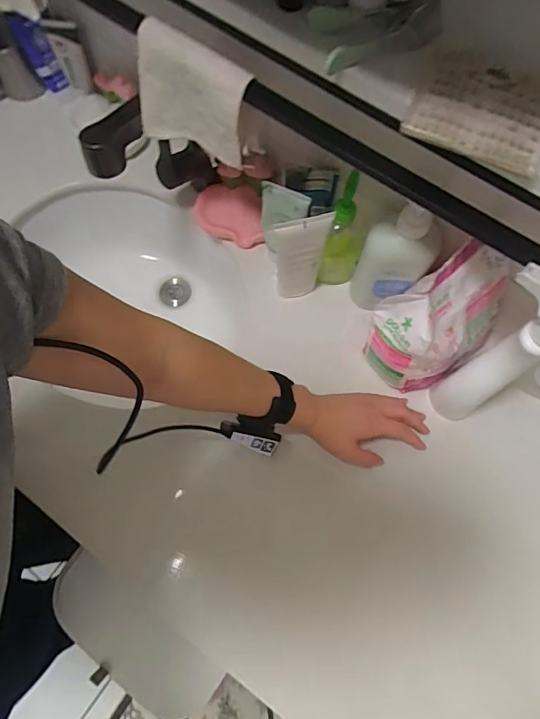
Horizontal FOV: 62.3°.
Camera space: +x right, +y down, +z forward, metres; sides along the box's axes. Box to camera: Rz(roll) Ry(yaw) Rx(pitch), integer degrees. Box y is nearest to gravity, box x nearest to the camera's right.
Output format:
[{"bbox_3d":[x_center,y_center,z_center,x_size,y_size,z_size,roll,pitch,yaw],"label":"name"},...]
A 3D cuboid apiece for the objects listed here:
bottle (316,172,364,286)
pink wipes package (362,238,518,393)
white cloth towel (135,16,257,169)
[{"bbox_3d":[0.103,-0.167,0.608,0.050,0.162,0.064,13,70,4],"label":"bottle"},{"bbox_3d":[0.210,-0.045,0.544,0.155,0.185,0.097,-30,73,-11],"label":"pink wipes package"},{"bbox_3d":[-0.080,-0.269,0.473,0.131,0.111,0.043,30,72,10],"label":"white cloth towel"}]

